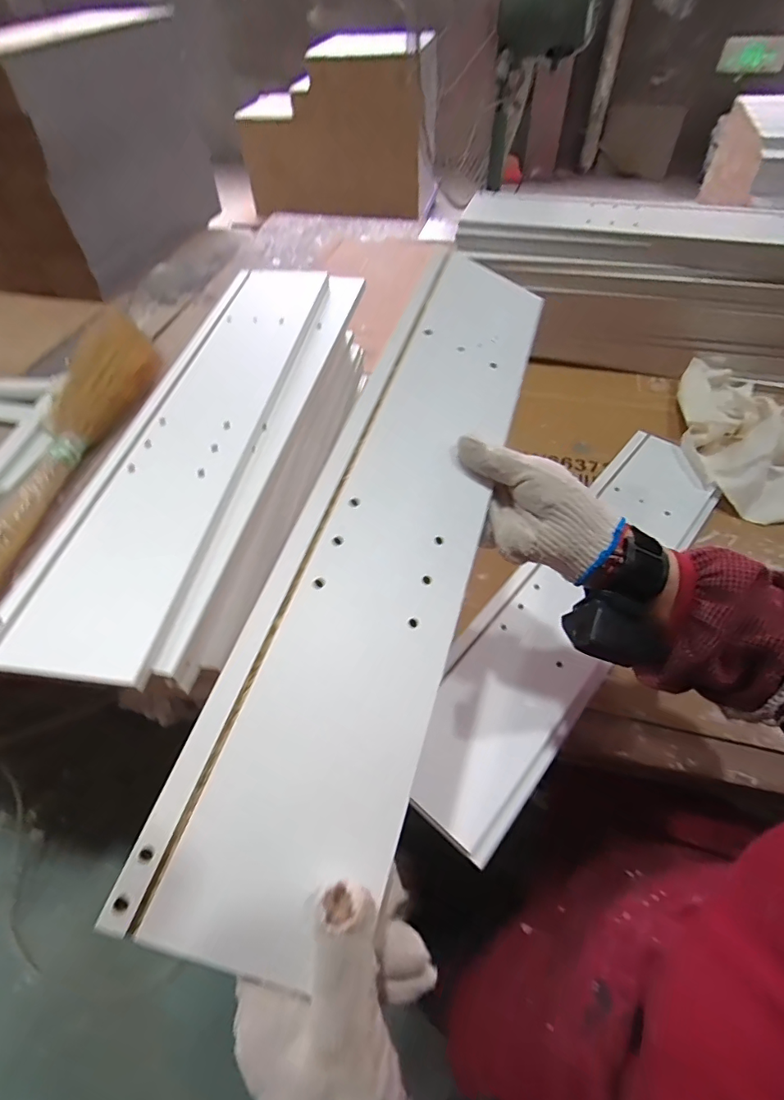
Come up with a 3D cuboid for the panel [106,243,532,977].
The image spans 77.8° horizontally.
[{"bbox_3d":[0.010,-0.035,0.342,0.118,0.010,0.532,23,62,-5],"label":"panel"}]

